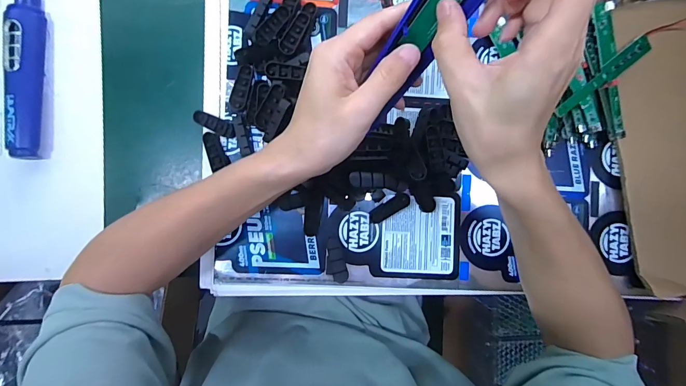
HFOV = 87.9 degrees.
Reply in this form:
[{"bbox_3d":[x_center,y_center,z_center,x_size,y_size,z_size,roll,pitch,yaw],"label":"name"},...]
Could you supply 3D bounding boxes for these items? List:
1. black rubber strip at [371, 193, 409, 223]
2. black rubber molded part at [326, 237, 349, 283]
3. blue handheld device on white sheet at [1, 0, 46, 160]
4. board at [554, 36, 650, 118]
[{"bbox_3d":[0.050,0.016,0.383,0.046,0.008,0.015,-29,91,-3],"label":"black rubber strip"},{"bbox_3d":[-0.008,0.071,0.379,0.021,0.012,0.048,-8,77,-3],"label":"black rubber molded part"},{"bbox_3d":[-0.325,-0.122,0.365,0.030,0.030,0.173,-1,89,-3],"label":"blue handheld device on white sheet"},{"bbox_3d":[0.272,-0.120,0.371,0.135,0.006,0.018,-36,90,-9],"label":"board"}]

